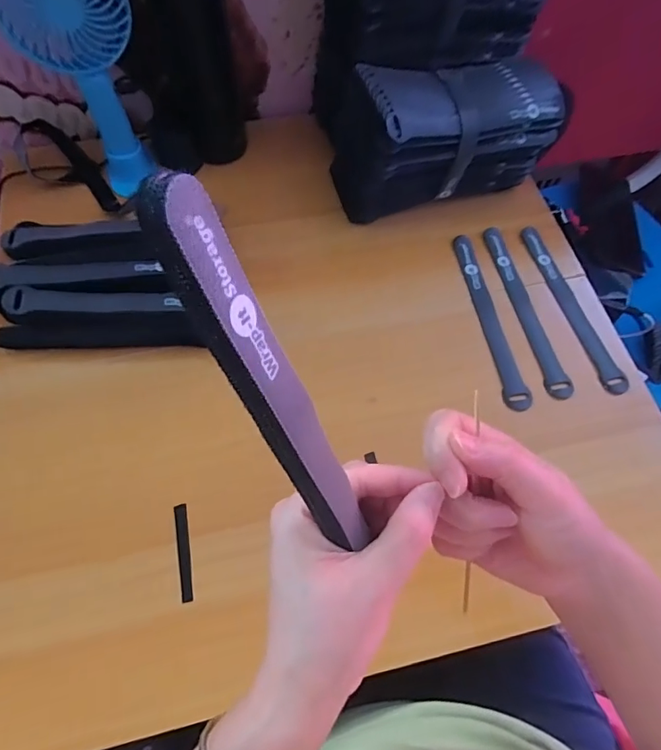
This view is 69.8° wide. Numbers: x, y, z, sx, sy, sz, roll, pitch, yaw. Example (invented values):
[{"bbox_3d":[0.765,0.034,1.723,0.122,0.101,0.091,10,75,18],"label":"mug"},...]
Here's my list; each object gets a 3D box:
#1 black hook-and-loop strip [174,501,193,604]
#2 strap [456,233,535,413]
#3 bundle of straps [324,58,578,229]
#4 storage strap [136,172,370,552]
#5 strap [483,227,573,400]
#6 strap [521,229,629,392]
[{"bbox_3d":[-0.114,0.137,0.369,0.010,0.005,0.071,-7,68,-11],"label":"black hook-and-loop strip"},{"bbox_3d":[0.158,-0.059,0.473,0.024,0.004,0.199,-9,63,1],"label":"strap"},{"bbox_3d":[0.123,-0.258,0.505,0.238,0.114,0.101,-18,67,-10],"label":"bundle of straps"},{"bbox_3d":[-0.020,0.011,0.169,0.011,0.162,0.028,1,43,31],"label":"storage strap"},{"bbox_3d":[0.196,-0.069,0.480,0.024,0.008,0.203,-11,65,1],"label":"strap"},{"bbox_3d":[0.245,-0.073,0.485,0.024,0.004,0.203,-13,64,-6],"label":"strap"}]

